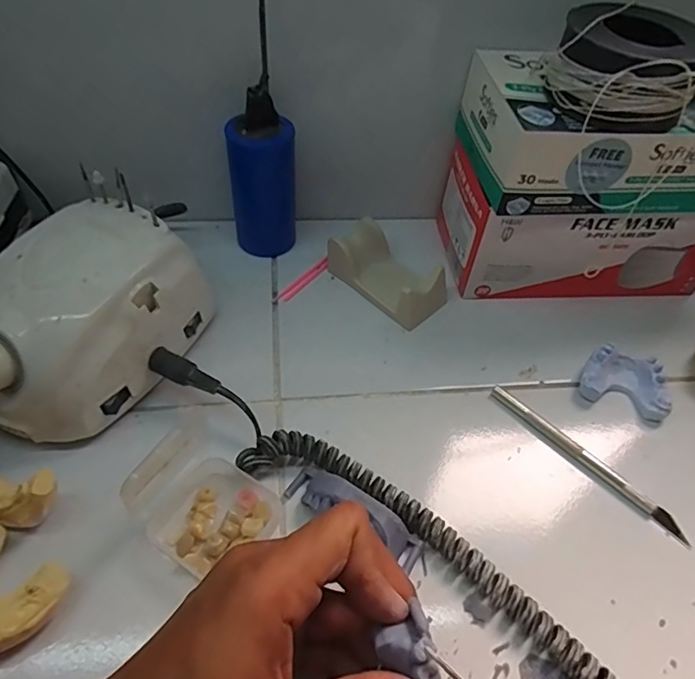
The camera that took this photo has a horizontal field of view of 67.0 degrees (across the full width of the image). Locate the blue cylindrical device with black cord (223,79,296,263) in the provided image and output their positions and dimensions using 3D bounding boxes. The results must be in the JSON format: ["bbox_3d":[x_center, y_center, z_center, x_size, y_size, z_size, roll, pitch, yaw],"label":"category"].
[{"bbox_3d":[-0.067,-0.125,0.405,0.048,0.119,0.043,16,50,8],"label":"blue cylindrical device with black cord"}]

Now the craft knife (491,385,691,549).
[{"bbox_3d":[0.147,0.074,0.329,0.009,0.010,0.134,-34,60,-29],"label":"craft knife"}]

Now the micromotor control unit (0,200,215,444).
[{"bbox_3d":[-0.159,-0.010,0.320,0.093,0.082,0.136,24,52,14],"label":"micromotor control unit"}]

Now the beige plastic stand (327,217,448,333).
[{"bbox_3d":[0.031,-0.055,0.408,0.052,0.031,0.089,-34,60,-29],"label":"beige plastic stand"}]

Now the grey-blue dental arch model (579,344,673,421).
[{"bbox_3d":[0.194,0.028,0.367,0.057,0.022,0.041,20,51,11],"label":"grey-blue dental arch model"}]

